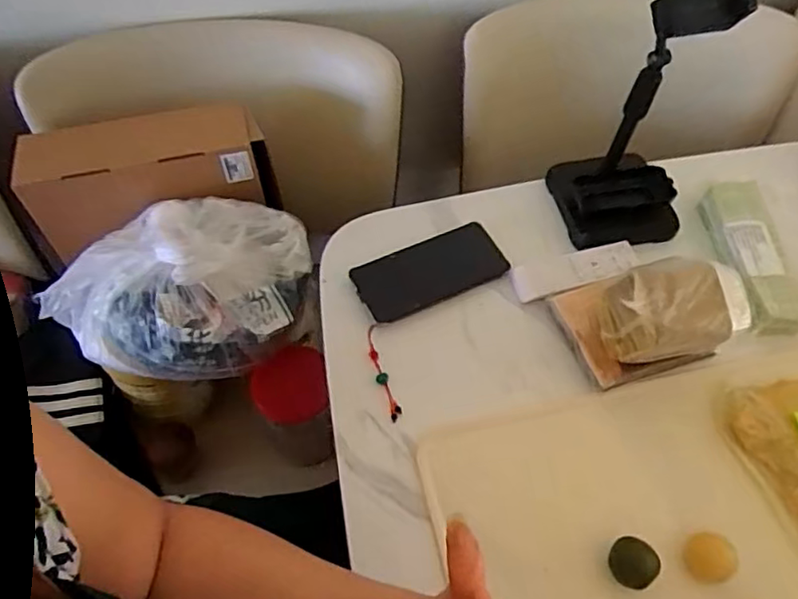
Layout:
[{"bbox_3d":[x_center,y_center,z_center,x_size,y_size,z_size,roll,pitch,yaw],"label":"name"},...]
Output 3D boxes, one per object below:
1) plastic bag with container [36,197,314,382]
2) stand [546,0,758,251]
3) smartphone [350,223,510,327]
[{"bbox_3d":[-0.238,-0.030,0.640,0.271,0.166,0.174,-5,58,-4],"label":"plastic bag with container"},{"bbox_3d":[0.239,-0.170,0.590,0.125,0.233,0.116,-9,58,-7],"label":"stand"},{"bbox_3d":[0.033,-0.030,0.638,0.156,0.010,0.073,-21,61,-14],"label":"smartphone"}]

